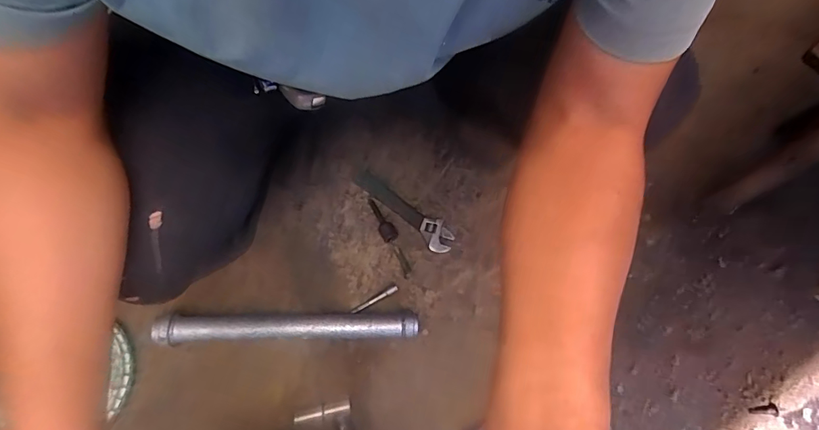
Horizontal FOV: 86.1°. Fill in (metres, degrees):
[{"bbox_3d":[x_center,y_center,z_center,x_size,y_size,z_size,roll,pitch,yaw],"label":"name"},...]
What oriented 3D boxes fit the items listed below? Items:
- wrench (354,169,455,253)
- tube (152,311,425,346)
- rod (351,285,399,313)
[{"bbox_3d":[-0.012,-0.011,0.716,0.194,0.018,0.042,39,76,9],"label":"wrench"},{"bbox_3d":[-0.173,0.164,0.639,0.372,0.041,0.040,0,72,-2],"label":"tube"},{"bbox_3d":[-0.053,0.130,0.667,0.076,0.007,0.009,-28,77,-10],"label":"rod"}]

